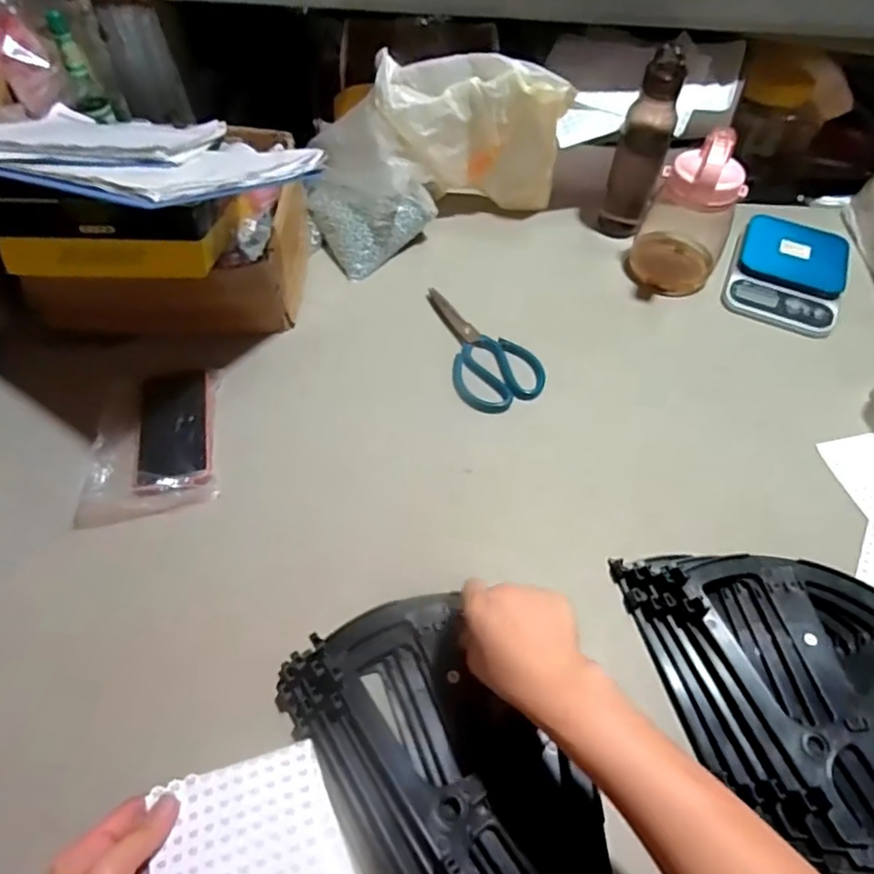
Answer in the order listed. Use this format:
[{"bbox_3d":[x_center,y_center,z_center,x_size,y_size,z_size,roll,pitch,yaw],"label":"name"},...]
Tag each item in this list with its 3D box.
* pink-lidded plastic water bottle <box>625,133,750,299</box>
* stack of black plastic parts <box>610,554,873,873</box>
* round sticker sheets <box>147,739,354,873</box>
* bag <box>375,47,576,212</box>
[{"bbox_3d":[0.330,-0.289,0.795,0.113,0.203,0.112,22,57,14],"label":"pink-lidded plastic water bottle"},{"bbox_3d":[0.304,0.227,0.519,0.252,0.043,0.244,5,55,2],"label":"stack of black plastic parts"},{"bbox_3d":[-0.137,0.302,0.436,0.129,0.029,0.125,-19,56,-15],"label":"round sticker sheets"},{"bbox_3d":[0.045,-0.414,0.866,0.255,0.211,0.090,-2,55,-3],"label":"bag"}]

